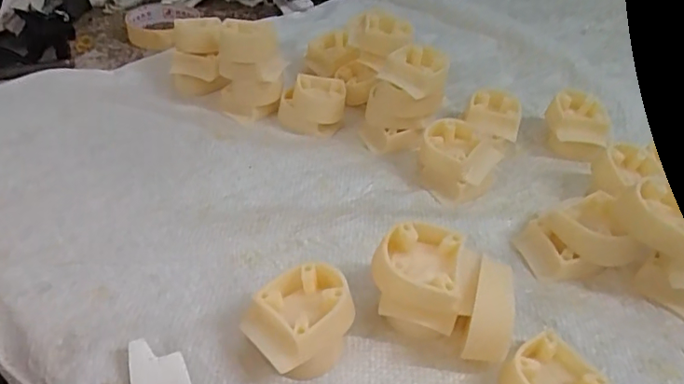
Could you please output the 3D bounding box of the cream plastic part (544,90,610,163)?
[{"bbox_3d":[0.216,-0.061,0.483,0.056,0.037,0.065,21,43,20],"label":"cream plastic part"}]

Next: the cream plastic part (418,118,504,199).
[{"bbox_3d":[0.095,-0.028,0.438,0.057,0.038,0.063,-28,49,-32],"label":"cream plastic part"}]

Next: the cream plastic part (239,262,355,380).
[{"bbox_3d":[-0.025,0.075,0.305,0.049,0.043,0.056,28,46,27],"label":"cream plastic part"}]

